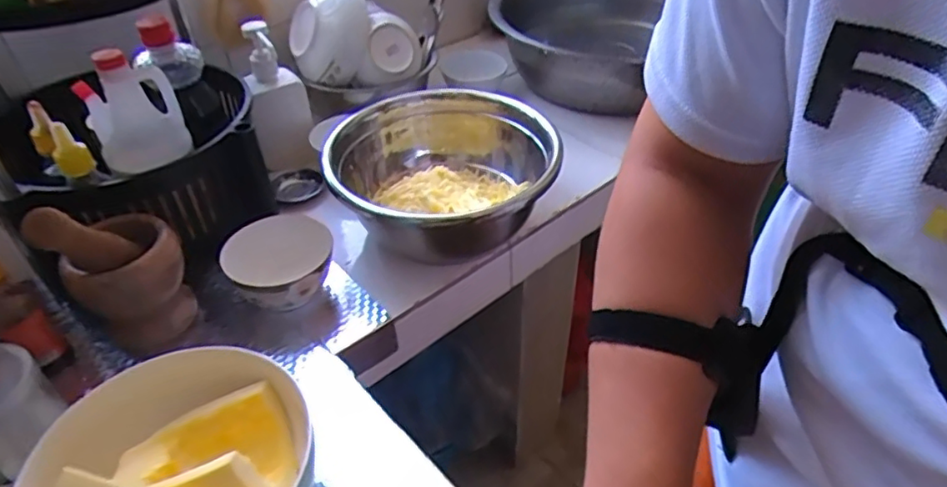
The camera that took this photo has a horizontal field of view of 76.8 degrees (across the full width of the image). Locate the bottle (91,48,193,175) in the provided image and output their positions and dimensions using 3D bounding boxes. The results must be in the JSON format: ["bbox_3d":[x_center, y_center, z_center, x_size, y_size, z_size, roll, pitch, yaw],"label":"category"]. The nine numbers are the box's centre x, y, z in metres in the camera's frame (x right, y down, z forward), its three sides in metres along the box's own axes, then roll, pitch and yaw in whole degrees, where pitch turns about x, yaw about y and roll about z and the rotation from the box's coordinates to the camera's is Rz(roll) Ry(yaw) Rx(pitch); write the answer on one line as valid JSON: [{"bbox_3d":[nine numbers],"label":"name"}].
[{"bbox_3d":[-0.349,-0.131,0.615,0.083,0.116,0.057,-15,44,-16],"label":"bottle"}]

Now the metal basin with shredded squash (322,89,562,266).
[{"bbox_3d":[-0.046,-0.081,0.714,0.228,0.123,0.258,-31,50,-29],"label":"metal basin with shredded squash"}]

